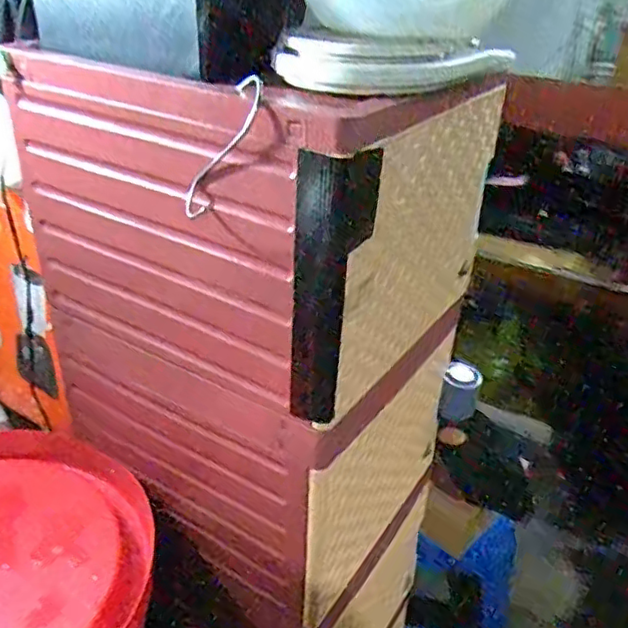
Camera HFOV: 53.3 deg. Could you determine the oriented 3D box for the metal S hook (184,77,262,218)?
[{"bbox_3d":[-0.069,-0.124,0.474,0.012,0.116,0.038,12,42,-34],"label":"metal S hook"}]

